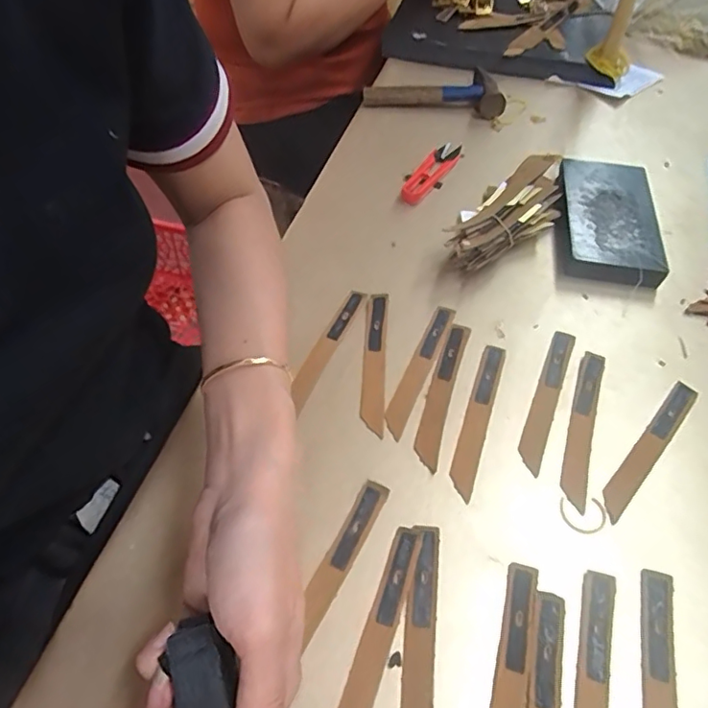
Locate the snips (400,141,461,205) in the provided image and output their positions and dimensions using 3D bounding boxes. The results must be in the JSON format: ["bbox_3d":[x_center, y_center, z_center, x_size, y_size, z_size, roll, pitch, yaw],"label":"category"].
[{"bbox_3d":[0.083,-0.192,0.574,0.027,0.013,0.115,26,56,19],"label":"snips"}]

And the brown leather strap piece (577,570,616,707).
[{"bbox_3d":[0.124,0.177,0.284,0.017,0.004,0.126,15,53,12],"label":"brown leather strap piece"}]

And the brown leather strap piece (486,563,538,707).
[{"bbox_3d":[0.080,0.174,0.288,0.018,0.004,0.125,13,53,10],"label":"brown leather strap piece"}]

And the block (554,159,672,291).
[{"bbox_3d":[0.235,-0.127,0.517,0.084,0.023,0.162,8,52,6],"label":"block"}]

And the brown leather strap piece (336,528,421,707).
[{"bbox_3d":[0.013,0.157,0.301,0.020,0.004,0.126,17,54,13],"label":"brown leather strap piece"}]

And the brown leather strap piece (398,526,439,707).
[{"bbox_3d":[0.036,0.157,0.300,0.018,0.004,0.124,6,52,5],"label":"brown leather strap piece"}]

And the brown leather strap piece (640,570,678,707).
[{"bbox_3d":[0.160,0.178,0.285,0.017,0.005,0.126,14,53,10],"label":"brown leather strap piece"}]

